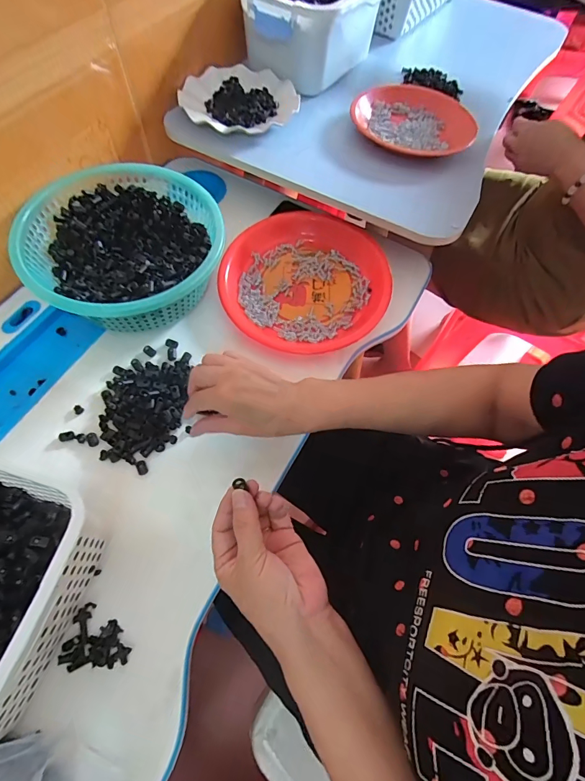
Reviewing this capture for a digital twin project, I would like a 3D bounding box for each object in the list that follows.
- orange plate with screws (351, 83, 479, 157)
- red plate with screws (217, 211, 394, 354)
[{"bbox_3d":[0.185,-0.412,0.589,0.182,0.022,0.179,1,63,-3],"label":"orange plate with screws"},{"bbox_3d":[0.021,-0.148,0.518,0.211,0.034,0.217,1,63,-3],"label":"red plate with screws"}]

